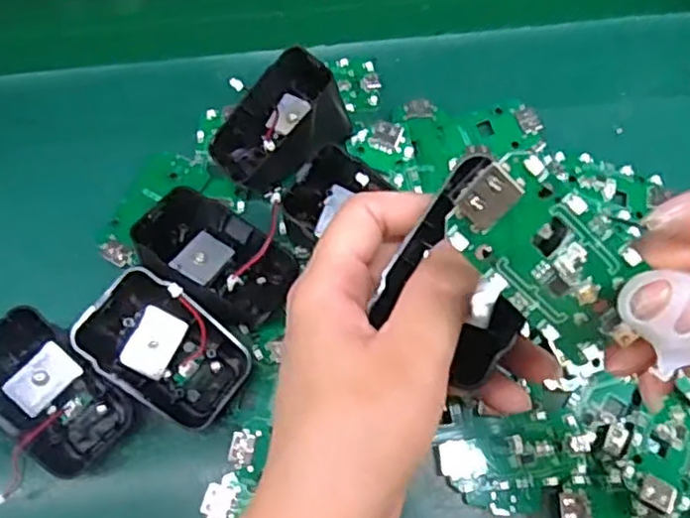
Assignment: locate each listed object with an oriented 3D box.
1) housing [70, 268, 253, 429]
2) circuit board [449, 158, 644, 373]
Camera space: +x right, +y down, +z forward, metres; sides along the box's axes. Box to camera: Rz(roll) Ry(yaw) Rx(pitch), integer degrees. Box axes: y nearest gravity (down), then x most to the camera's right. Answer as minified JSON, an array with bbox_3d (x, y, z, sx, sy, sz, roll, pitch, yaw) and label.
[{"bbox_3d":[-0.079,0.040,0.294,0.068,0.022,0.046,47,73,-14],"label":"housing"},{"bbox_3d":[0.053,0.001,0.168,0.030,0.004,0.064,-41,111,9],"label":"circuit board"}]

